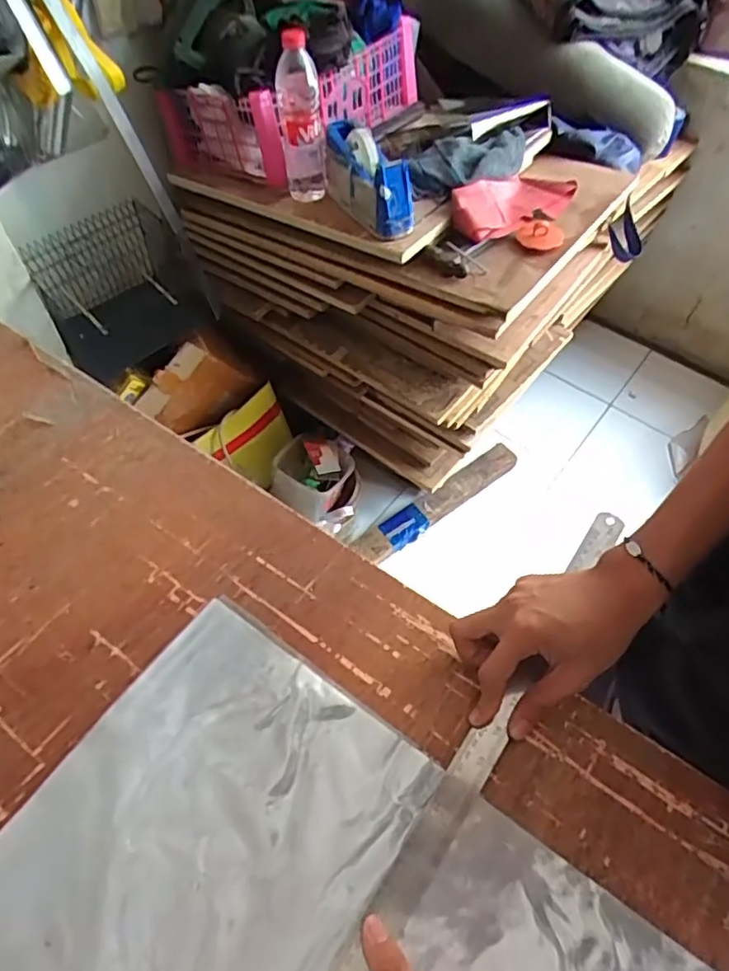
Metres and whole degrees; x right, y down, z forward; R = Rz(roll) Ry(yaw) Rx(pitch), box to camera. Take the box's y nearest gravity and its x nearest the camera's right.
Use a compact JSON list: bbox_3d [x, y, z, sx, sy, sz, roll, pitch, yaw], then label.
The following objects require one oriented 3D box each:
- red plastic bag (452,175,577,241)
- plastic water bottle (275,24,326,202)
[{"bbox_3d":[0.249,-0.469,0.980,0.244,0.045,0.098,-34,63,-22],"label":"red plastic bag"},{"bbox_3d":[-0.099,-0.575,0.939,0.067,0.239,0.072,-1,56,-2],"label":"plastic water bottle"}]

